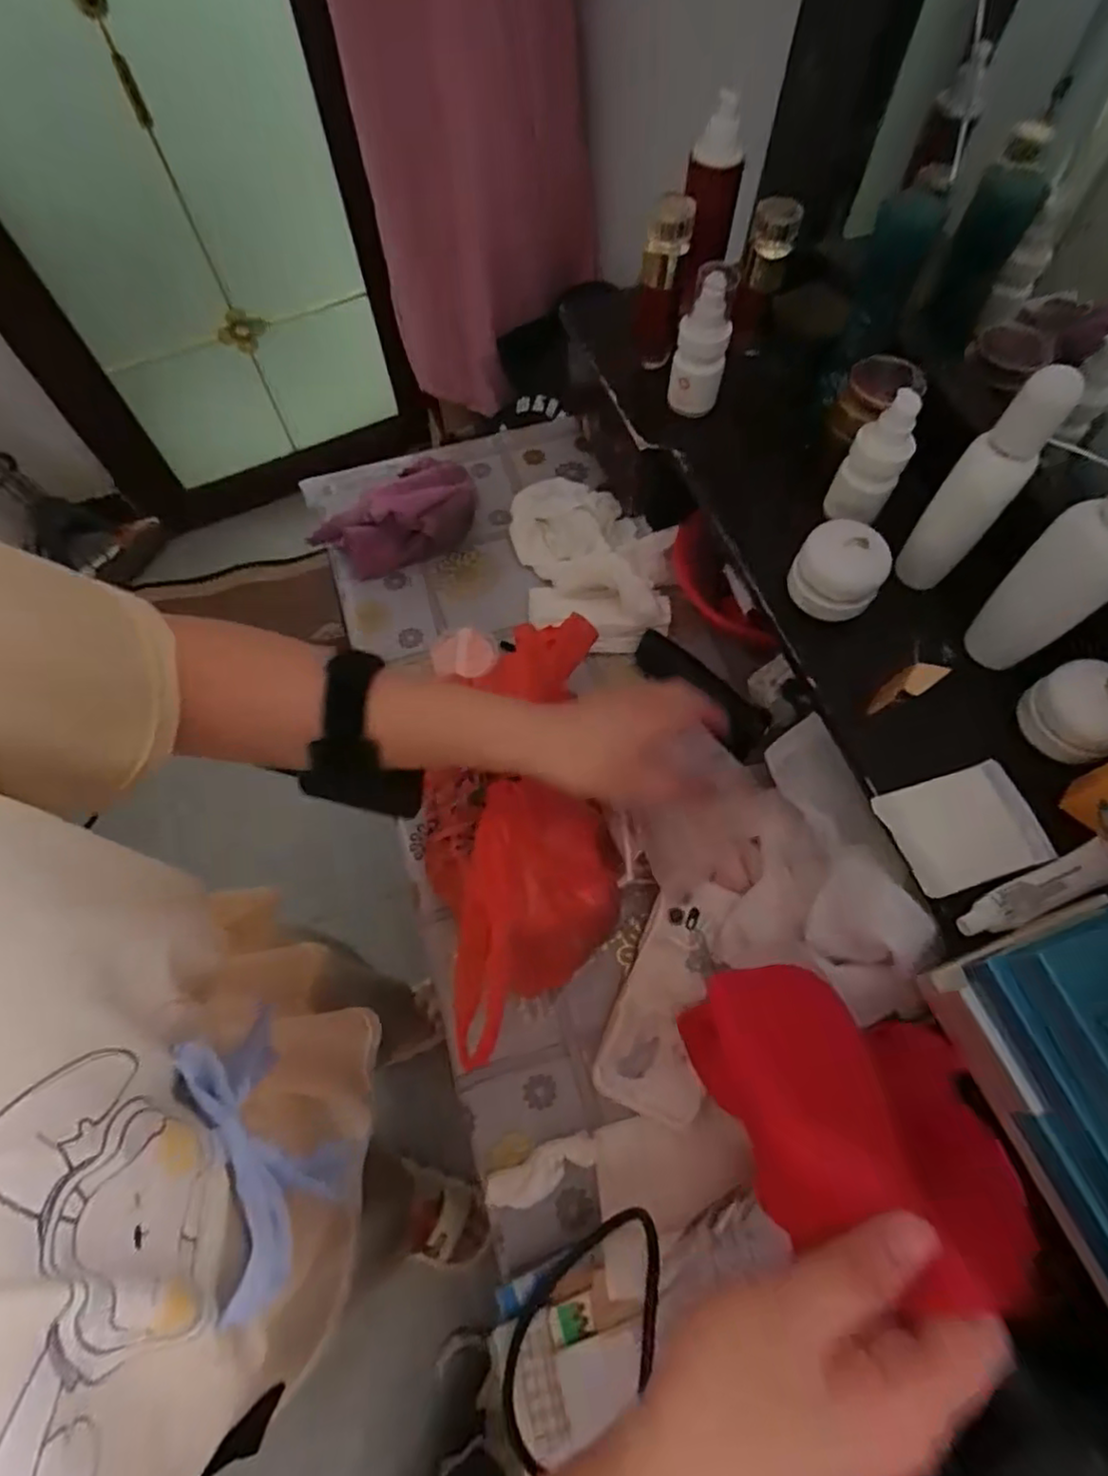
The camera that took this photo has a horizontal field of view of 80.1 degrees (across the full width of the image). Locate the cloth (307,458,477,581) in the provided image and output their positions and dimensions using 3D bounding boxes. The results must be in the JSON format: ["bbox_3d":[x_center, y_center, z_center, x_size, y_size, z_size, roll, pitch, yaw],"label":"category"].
[{"bbox_3d":[-0.152,-0.205,0.645,0.165,0.087,0.024,-25,48,8],"label":"cloth"}]

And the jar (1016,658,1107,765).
[{"bbox_3d":[0.338,-0.019,0.422,0.050,0.043,0.062,-28,68,-12],"label":"jar"}]

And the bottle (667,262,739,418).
[{"bbox_3d":[0.118,-0.320,0.534,0.043,0.103,0.041,6,66,3],"label":"bottle"}]

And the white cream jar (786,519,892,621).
[{"bbox_3d":[0.202,-0.120,0.468,0.062,0.052,0.048,28,69,13],"label":"white cream jar"}]

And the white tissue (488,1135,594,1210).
[{"bbox_3d":[-0.009,0.293,0.443,0.076,0.009,0.028,-23,67,-9],"label":"white tissue"}]

